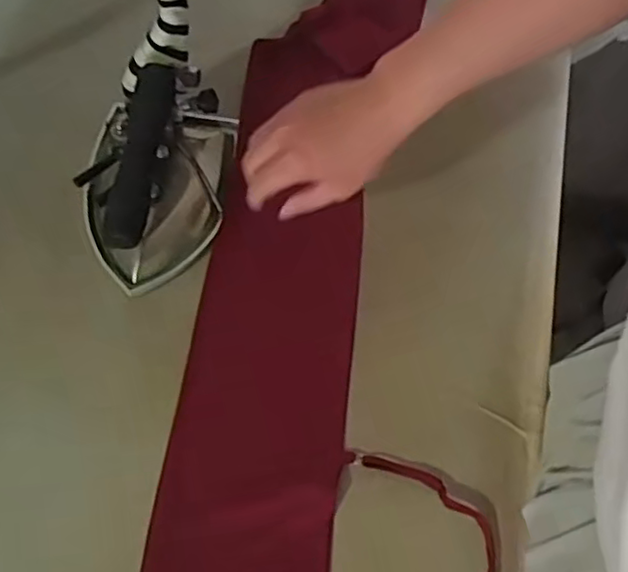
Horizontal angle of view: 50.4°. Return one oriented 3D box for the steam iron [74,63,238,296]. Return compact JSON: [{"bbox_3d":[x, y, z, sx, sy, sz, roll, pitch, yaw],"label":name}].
[{"bbox_3d":[-0.149,-0.098,0.625,0.124,0.111,0.192,3,65,-2],"label":"steam iron"}]

